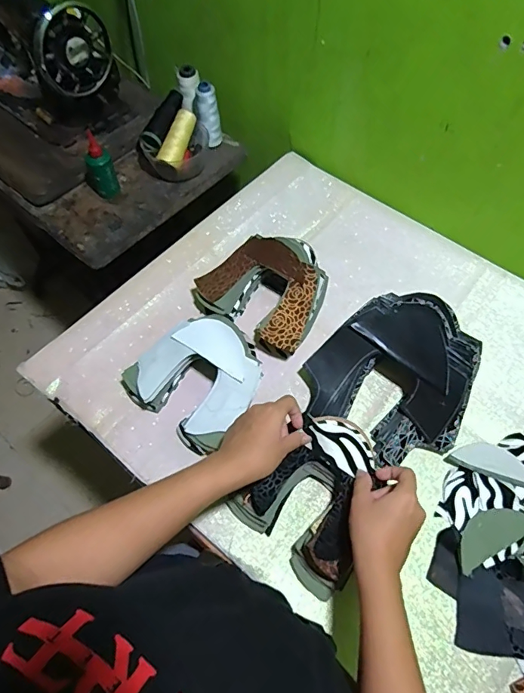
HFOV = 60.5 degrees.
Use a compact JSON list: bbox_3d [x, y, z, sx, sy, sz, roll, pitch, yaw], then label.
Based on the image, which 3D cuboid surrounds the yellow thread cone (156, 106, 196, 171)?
[{"bbox_3d":[-0.151,-0.378,0.818,0.036,0.039,0.114,19,80,12],"label":"yellow thread cone"}]

